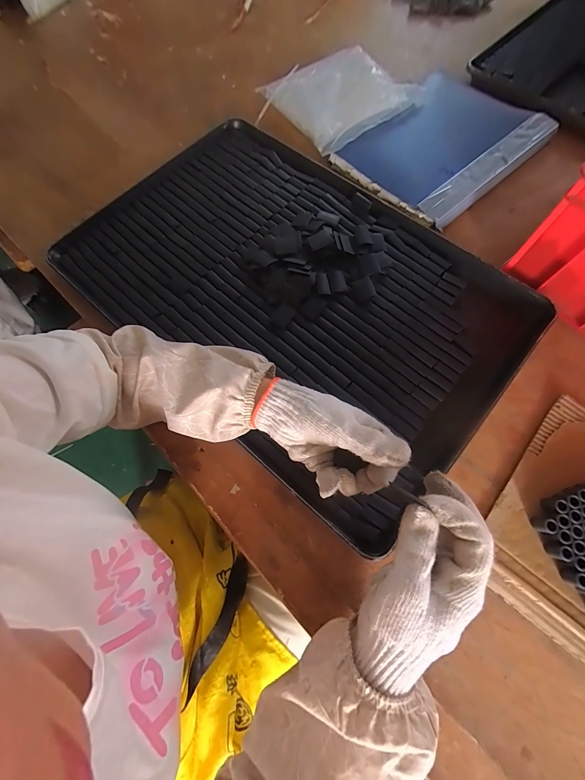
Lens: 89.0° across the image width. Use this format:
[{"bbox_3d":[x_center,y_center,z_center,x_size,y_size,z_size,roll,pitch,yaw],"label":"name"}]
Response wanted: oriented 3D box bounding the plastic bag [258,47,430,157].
[{"bbox_3d":[0.080,-0.526,0.521,0.214,0.025,0.203,-35,74,-10],"label":"plastic bag"}]

